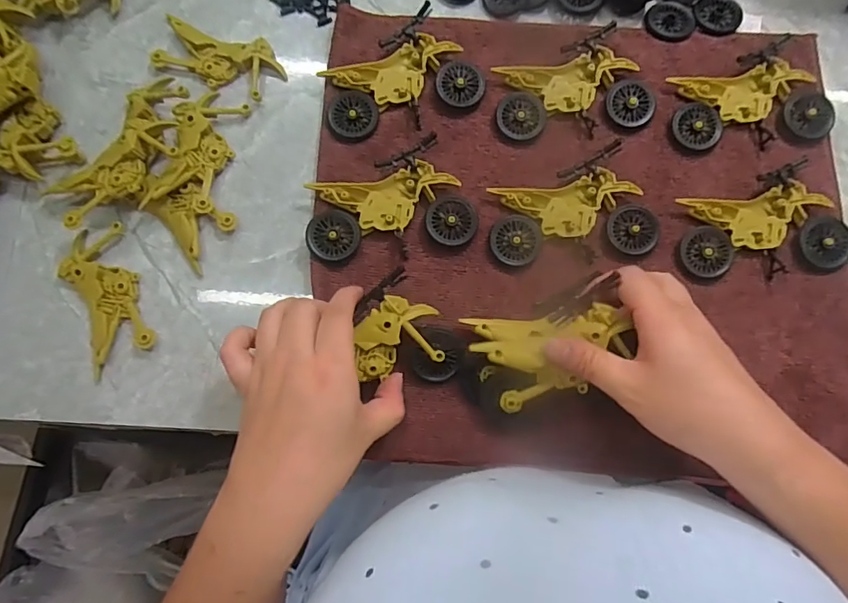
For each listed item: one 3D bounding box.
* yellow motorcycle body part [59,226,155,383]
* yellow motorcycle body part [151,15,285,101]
[{"bbox_3d":[-0.221,-0.004,0.344,0.046,0.011,0.099,-21,80,-4],"label":"yellow motorcycle body part"},{"bbox_3d":[-0.156,-0.187,0.381,0.093,0.012,0.047,18,80,3],"label":"yellow motorcycle body part"}]

